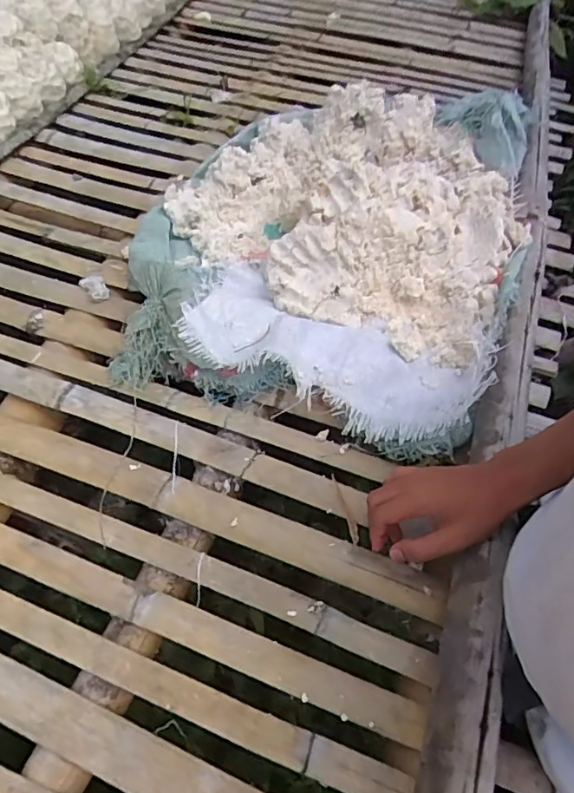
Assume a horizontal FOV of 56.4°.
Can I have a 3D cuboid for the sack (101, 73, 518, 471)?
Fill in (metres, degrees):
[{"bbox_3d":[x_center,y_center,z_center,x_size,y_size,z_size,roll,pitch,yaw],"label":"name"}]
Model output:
[{"bbox_3d":[0.083,-0.294,0.858,0.556,0.126,0.766,16,55,9],"label":"sack"}]

